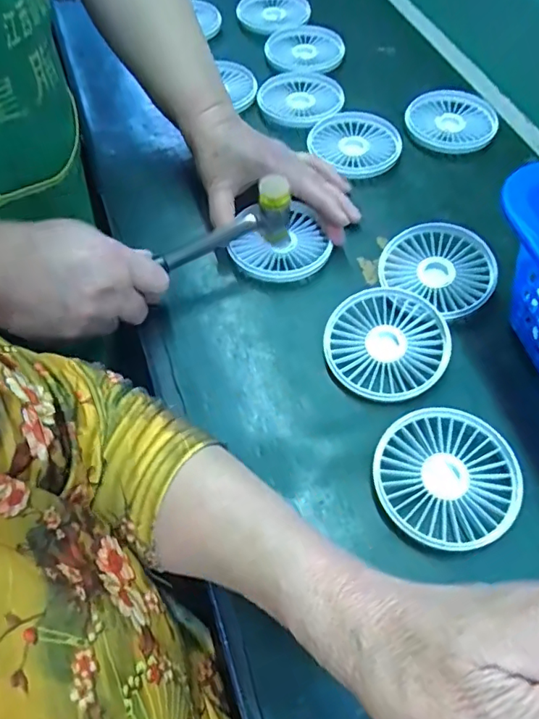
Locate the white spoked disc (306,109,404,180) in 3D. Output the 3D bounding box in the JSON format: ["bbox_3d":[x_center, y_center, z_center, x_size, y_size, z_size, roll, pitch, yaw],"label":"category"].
[{"bbox_3d":[0.085,-0.216,0.528,0.083,0.011,0.095,-11,54,-9],"label":"white spoked disc"}]

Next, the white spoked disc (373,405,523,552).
[{"bbox_3d":[0.114,0.073,0.339,0.090,0.010,0.085,0,53,0],"label":"white spoked disc"}]

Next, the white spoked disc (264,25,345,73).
[{"bbox_3d":[0.041,-0.372,0.635,0.088,0.015,0.102,-20,56,-15],"label":"white spoked disc"}]

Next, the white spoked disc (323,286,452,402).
[{"bbox_3d":[0.089,-0.013,0.395,0.090,0.015,0.087,0,53,0],"label":"white spoked disc"}]

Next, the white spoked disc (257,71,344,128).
[{"bbox_3d":[0.039,-0.282,0.573,0.091,0.010,0.094,0,53,0],"label":"white spoked disc"}]

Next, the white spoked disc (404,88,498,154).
[{"bbox_3d":[0.185,-0.247,0.547,0.086,0.013,0.091,-2,58,3],"label":"white spoked disc"}]

